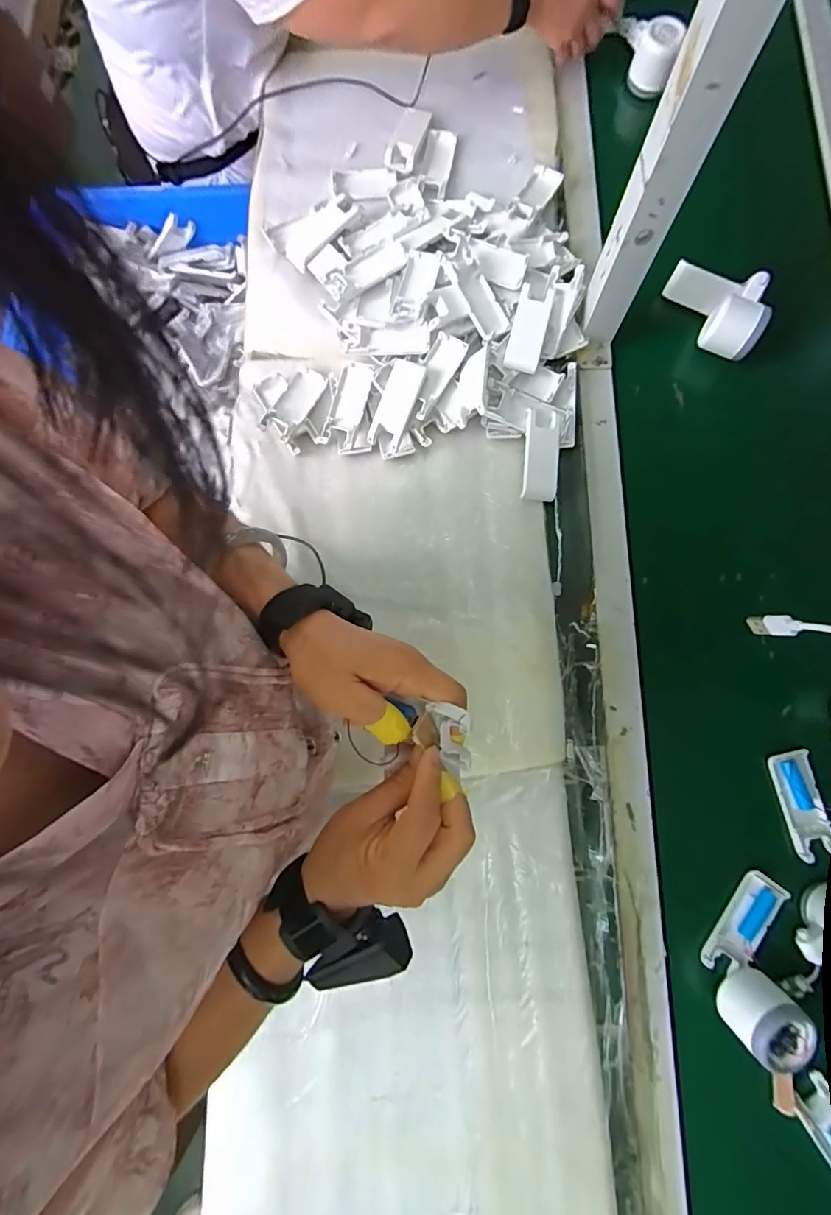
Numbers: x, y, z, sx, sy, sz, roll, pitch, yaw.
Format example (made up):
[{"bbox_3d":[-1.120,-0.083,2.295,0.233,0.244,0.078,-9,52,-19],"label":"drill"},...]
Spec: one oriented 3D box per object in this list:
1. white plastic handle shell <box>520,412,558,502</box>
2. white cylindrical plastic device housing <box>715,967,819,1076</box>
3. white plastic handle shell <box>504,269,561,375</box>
[{"bbox_3d":[0.143,-0.172,0.554,0.040,0.020,0.099,5,80,2],"label":"white plastic handle shell"},{"bbox_3d":[0.320,0.378,0.445,0.057,0.050,0.058,0,80,1],"label":"white cylindrical plastic device housing"},{"bbox_3d":[0.135,-0.335,0.568,0.040,0.021,0.130,14,81,3],"label":"white plastic handle shell"}]

